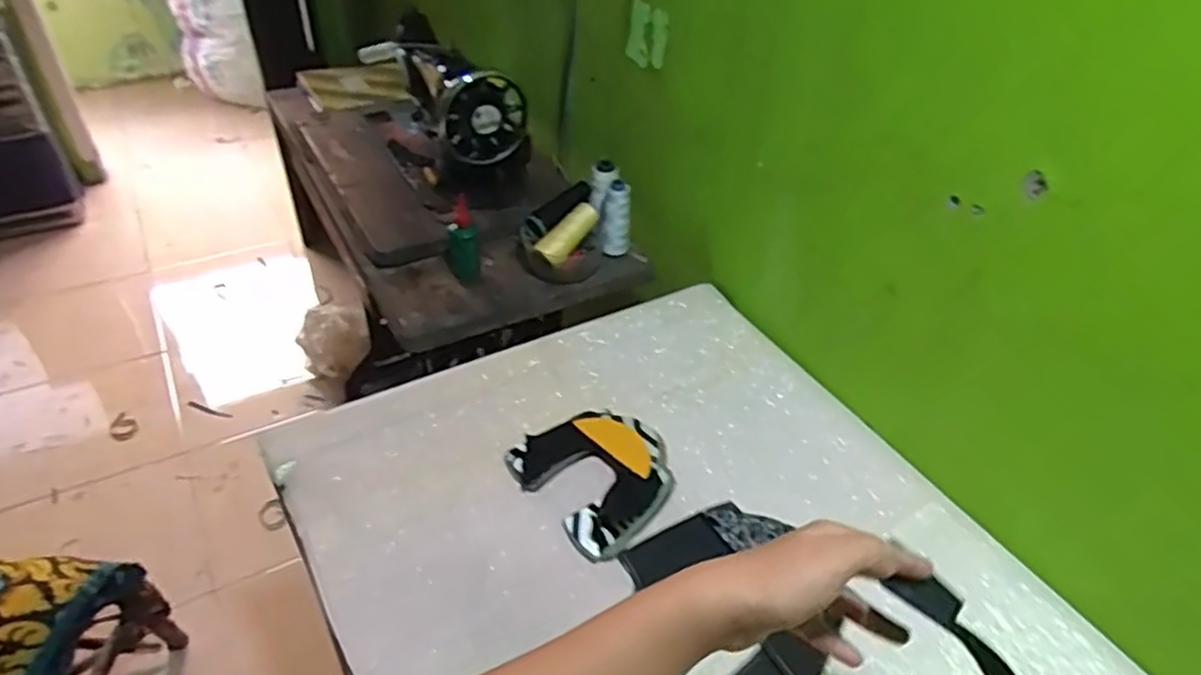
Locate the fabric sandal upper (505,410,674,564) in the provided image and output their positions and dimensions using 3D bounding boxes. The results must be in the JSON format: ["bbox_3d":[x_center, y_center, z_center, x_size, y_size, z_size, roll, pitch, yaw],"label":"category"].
[{"bbox_3d":[0.003,0.142,0.774,0.152,0.028,0.165,-25,48,-30],"label":"fabric sandal upper"}]

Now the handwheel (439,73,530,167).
[{"bbox_3d":[-0.174,-0.325,1.072,0.128,0.132,0.045,-26,49,-31],"label":"handwheel"}]

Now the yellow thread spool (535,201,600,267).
[{"bbox_3d":[-0.047,-0.146,1.048,0.037,0.040,0.122,27,58,24],"label":"yellow thread spool"}]

